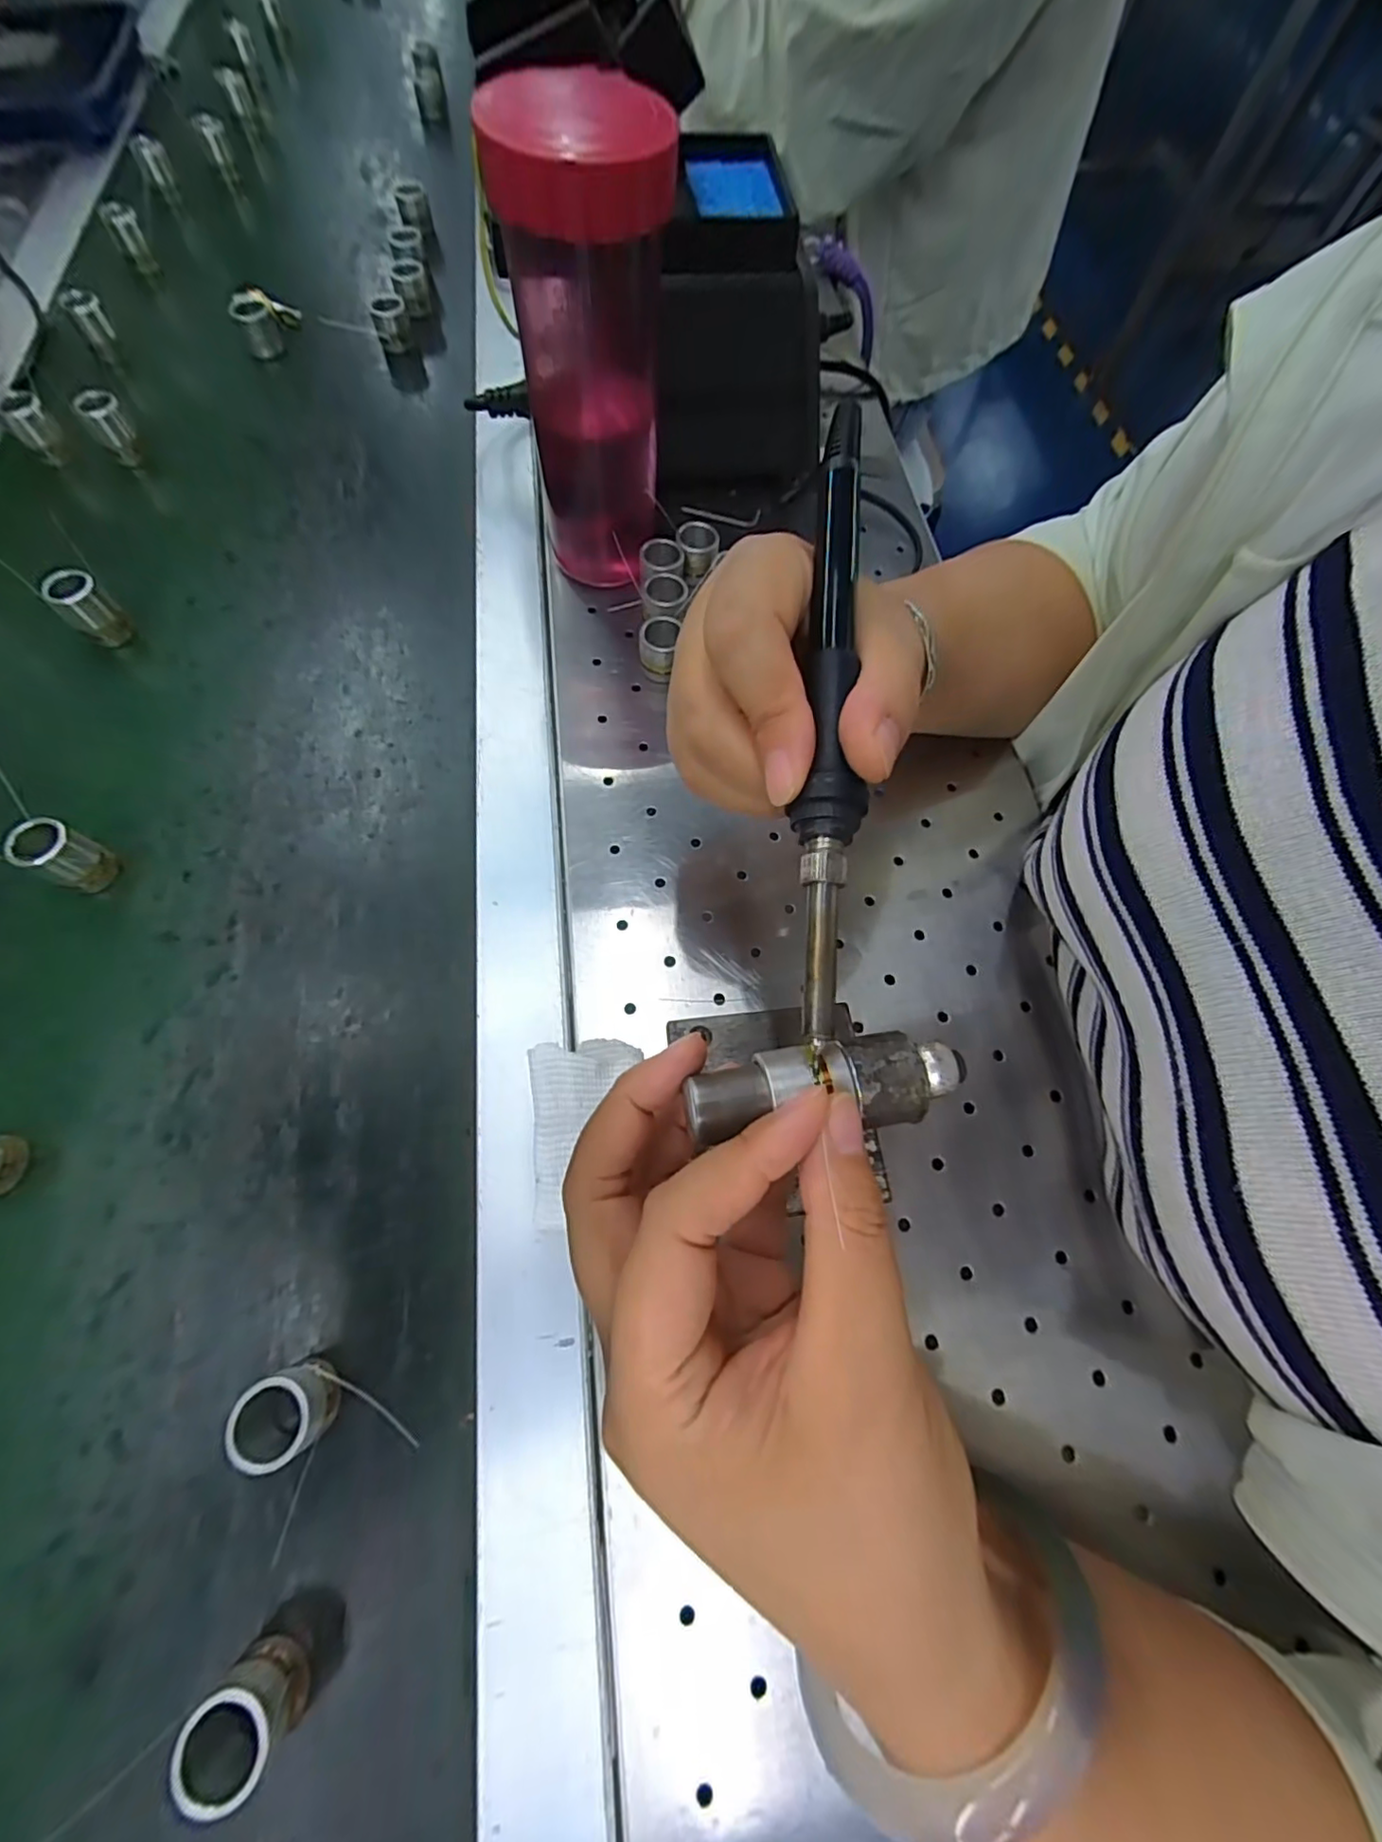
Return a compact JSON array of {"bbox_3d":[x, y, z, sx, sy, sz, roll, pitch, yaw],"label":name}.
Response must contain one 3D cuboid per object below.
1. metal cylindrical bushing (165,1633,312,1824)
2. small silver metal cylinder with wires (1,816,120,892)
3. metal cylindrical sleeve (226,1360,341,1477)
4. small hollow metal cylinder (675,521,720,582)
[{"bbox_3d":[-0.129,0.232,0.178,0.024,0.025,0.024,1,68,-2],"label":"metal cylindrical bushing"},{"bbox_3d":[-0.273,-0.028,0.268,0.018,0.033,0.021,33,70,11],"label":"small silver metal cylinder with wires"},{"bbox_3d":[-0.133,0.163,0.205,0.030,0.025,0.024,-33,73,-14],"label":"metal cylindrical sleeve"},{"bbox_3d":[0.003,-0.213,0.362,0.023,0.029,0.026,0,68,-2],"label":"small hollow metal cylinder"}]

